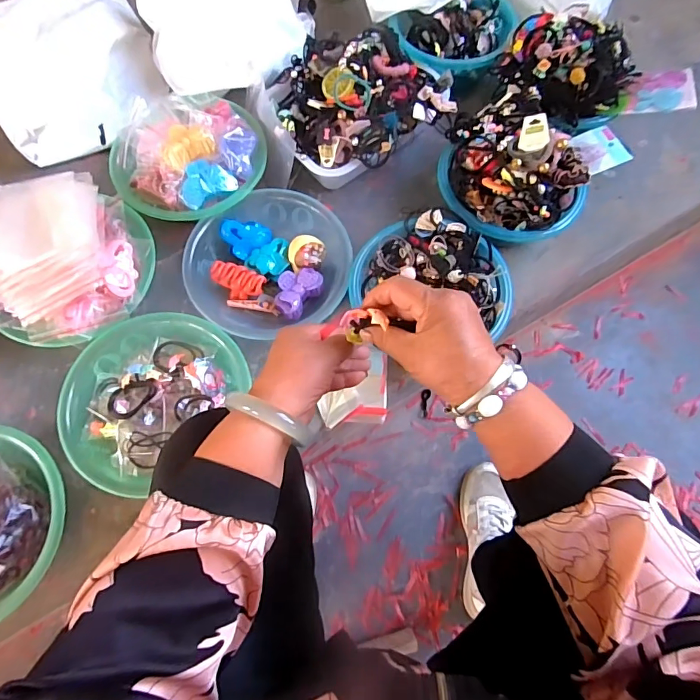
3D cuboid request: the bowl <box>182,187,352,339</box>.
[{"bbox_3d":[-0.123,-0.127,0.684,0.236,0.076,0.217,-29,73,-10],"label":"bowl"}]

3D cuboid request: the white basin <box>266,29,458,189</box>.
[{"bbox_3d":[0.025,-0.396,0.736,0.275,0.131,0.206,-18,72,-6],"label":"white basin"}]

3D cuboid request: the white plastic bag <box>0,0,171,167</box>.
[{"bbox_3d":[-0.488,-0.485,0.780,0.285,0.098,0.315,-18,72,-6],"label":"white plastic bag"}]

